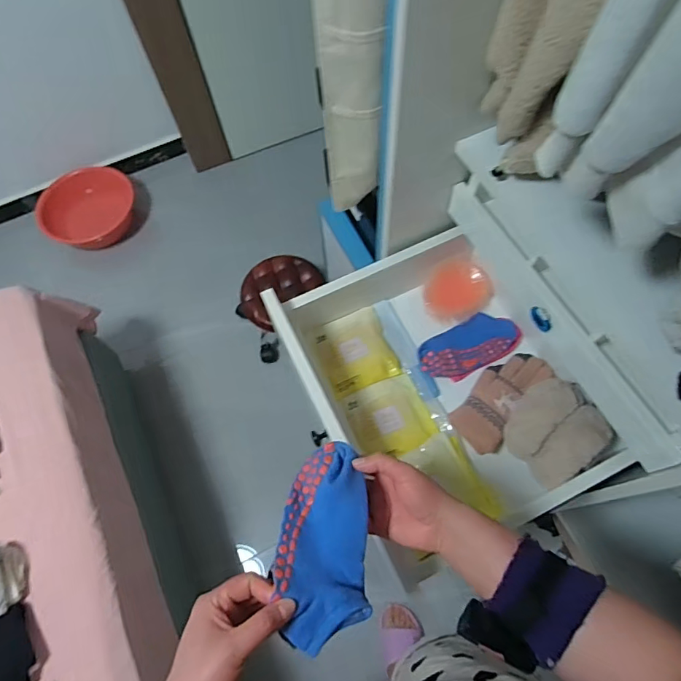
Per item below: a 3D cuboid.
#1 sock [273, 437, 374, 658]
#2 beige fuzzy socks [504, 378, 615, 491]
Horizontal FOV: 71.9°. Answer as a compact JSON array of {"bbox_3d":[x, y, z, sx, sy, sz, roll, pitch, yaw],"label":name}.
[{"bbox_3d":[-0.016,0.183,0.445,0.080,0.038,0.180,0,51,4],"label":"sock"},{"bbox_3d":[0.313,0.133,0.697,0.132,0.024,0.128,-52,60,27],"label":"beige fuzzy socks"}]

